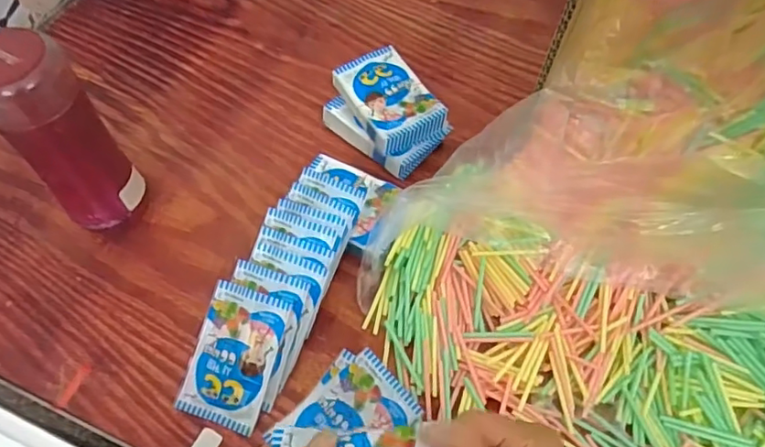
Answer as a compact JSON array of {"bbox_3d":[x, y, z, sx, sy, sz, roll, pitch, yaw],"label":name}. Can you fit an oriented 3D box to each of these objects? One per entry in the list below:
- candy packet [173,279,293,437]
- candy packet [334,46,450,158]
[{"bbox_3d":[-0.116,0.103,0.439,0.065,0.007,0.104,16,86,10],"label":"candy packet"},{"bbox_3d":[0.005,-0.121,0.551,0.074,0.025,0.104,-27,62,-15],"label":"candy packet"}]

